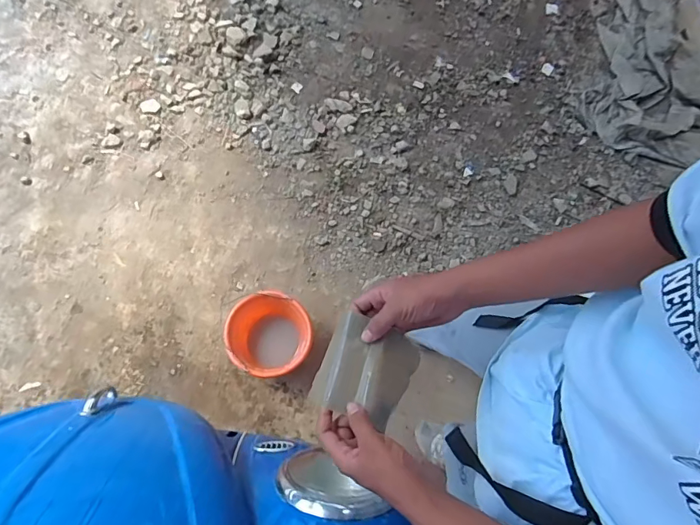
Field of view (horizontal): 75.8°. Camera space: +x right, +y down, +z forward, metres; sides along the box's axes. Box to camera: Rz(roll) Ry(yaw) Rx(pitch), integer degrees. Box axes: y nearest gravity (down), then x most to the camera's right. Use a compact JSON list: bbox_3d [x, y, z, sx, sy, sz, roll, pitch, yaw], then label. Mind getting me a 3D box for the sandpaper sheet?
[{"bbox_3d":[0.020,0.127,0.534,0.103,0.033,0.114,26,73,6],"label":"sandpaper sheet"}]

